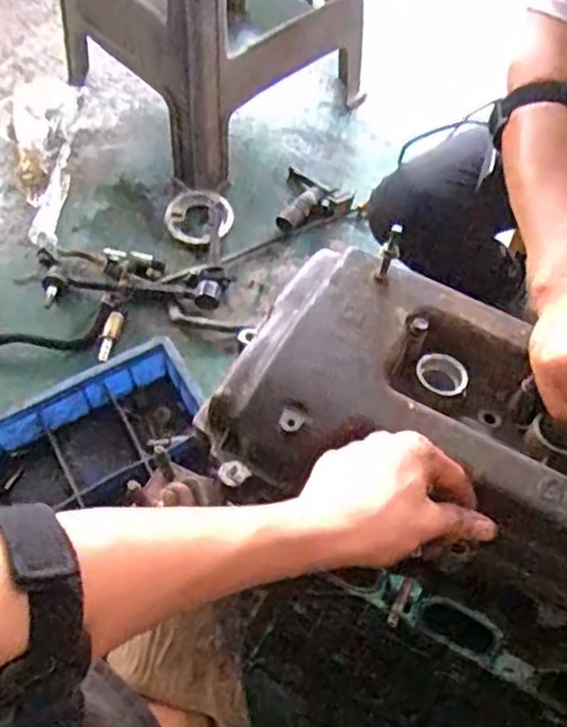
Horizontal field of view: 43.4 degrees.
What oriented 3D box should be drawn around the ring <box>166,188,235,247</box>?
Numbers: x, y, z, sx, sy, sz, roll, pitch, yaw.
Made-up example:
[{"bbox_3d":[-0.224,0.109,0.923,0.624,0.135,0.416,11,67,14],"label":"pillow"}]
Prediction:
[{"bbox_3d":[-0.153,-0.263,1.288,0.120,0.009,0.131,1,58,-1],"label":"ring"}]

